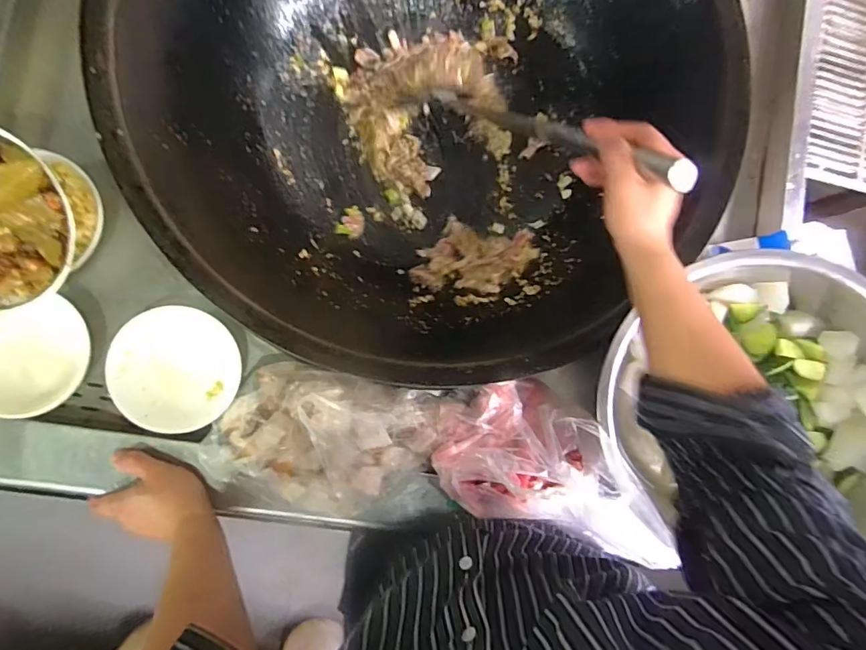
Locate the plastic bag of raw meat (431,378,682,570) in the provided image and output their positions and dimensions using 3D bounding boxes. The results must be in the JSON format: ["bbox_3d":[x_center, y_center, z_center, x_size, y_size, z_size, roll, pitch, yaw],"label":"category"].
[{"bbox_3d":[0.128,0.152,0.585,0.235,0.132,0.157,12,85,-7],"label":"plastic bag of raw meat"}]

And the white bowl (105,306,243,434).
[{"bbox_3d":[-0.314,0.054,0.622,0.140,0.049,0.149,0,87,-8],"label":"white bowl"}]

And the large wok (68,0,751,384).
[{"bbox_3d":[-0.020,-0.348,0.754,0.732,0.277,0.778,0,87,-8],"label":"large wok"}]

